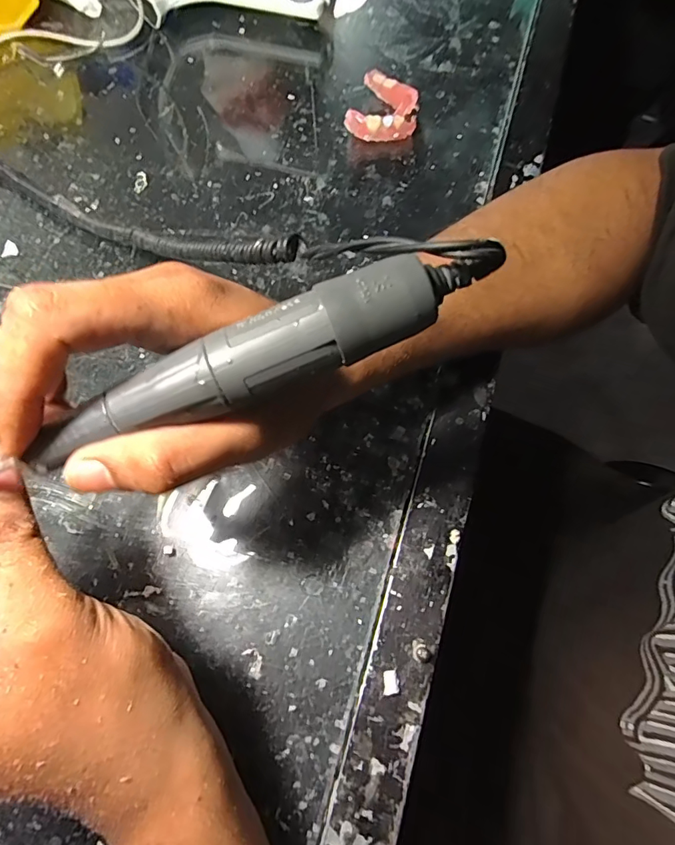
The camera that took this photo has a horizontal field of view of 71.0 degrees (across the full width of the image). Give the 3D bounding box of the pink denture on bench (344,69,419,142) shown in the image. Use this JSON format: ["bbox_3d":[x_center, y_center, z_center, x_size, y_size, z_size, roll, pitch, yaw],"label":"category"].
[{"bbox_3d":[0.035,-0.244,0.364,0.051,0.018,0.059,5,70,3],"label":"pink denture on bench"}]

